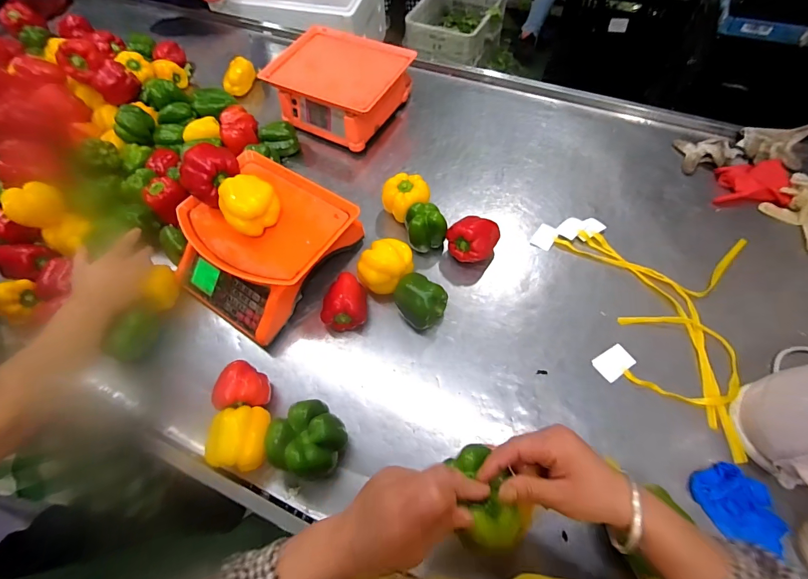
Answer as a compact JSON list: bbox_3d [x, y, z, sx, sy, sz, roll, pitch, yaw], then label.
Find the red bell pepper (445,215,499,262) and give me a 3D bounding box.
[{"bbox_3d":[0.139,-0.095,0.736,0.099,0.083,0.070,-25,62,-12],"label":"red bell pepper"}]

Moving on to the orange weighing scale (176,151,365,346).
[{"bbox_3d":[-0.269,-0.080,0.723,0.272,0.132,0.284,28,64,17],"label":"orange weighing scale"}]

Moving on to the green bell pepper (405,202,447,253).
[{"bbox_3d":[0.043,-0.122,0.757,0.078,0.085,0.071,-1,60,1],"label":"green bell pepper"}]

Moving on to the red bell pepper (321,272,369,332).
[{"bbox_3d":[-0.107,0.020,0.689,0.082,0.072,0.094,-2,60,1],"label":"red bell pepper"}]

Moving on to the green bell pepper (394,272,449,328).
[{"bbox_3d":[0.026,0.021,0.678,0.087,0.083,0.074,32,66,19],"label":"green bell pepper"}]

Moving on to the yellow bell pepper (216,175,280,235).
[{"bbox_3d":[-0.260,-0.143,0.642,0.087,0.067,0.085,-1,60,1],"label":"yellow bell pepper"}]

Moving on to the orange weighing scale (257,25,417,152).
[{"bbox_3d":[-0.165,-0.499,0.945,0.315,0.131,0.253,21,63,14],"label":"orange weighing scale"}]

